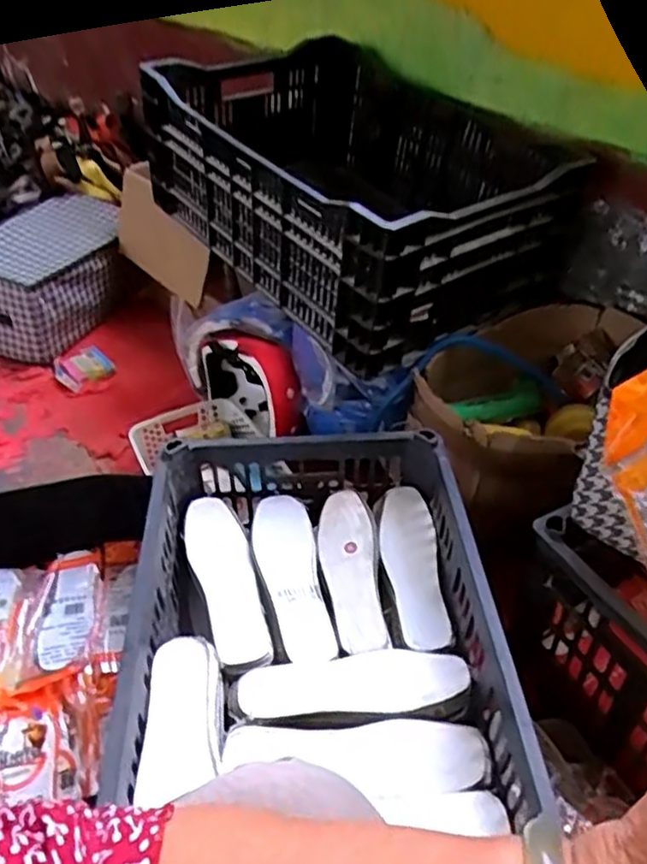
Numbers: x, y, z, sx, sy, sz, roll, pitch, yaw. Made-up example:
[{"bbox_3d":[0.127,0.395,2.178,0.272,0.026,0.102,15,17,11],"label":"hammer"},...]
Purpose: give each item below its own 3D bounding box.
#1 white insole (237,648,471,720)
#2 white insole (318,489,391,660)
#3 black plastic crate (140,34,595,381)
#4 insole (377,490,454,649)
[{"bbox_3d":[0.029,0.247,0.675,0.218,0.007,0.071,-7,33,-4],"label":"white insole"},{"bbox_3d":[0.032,0.158,0.797,0.063,0.028,0.214,-2,50,-5],"label":"white insole"},{"bbox_3d":[0.052,-0.380,1.065,0.456,0.261,0.559,-26,49,-26],"label":"black plastic crate"},{"bbox_3d":[0.102,0.158,0.805,0.065,0.027,0.221,0,43,-1],"label":"insole"}]

